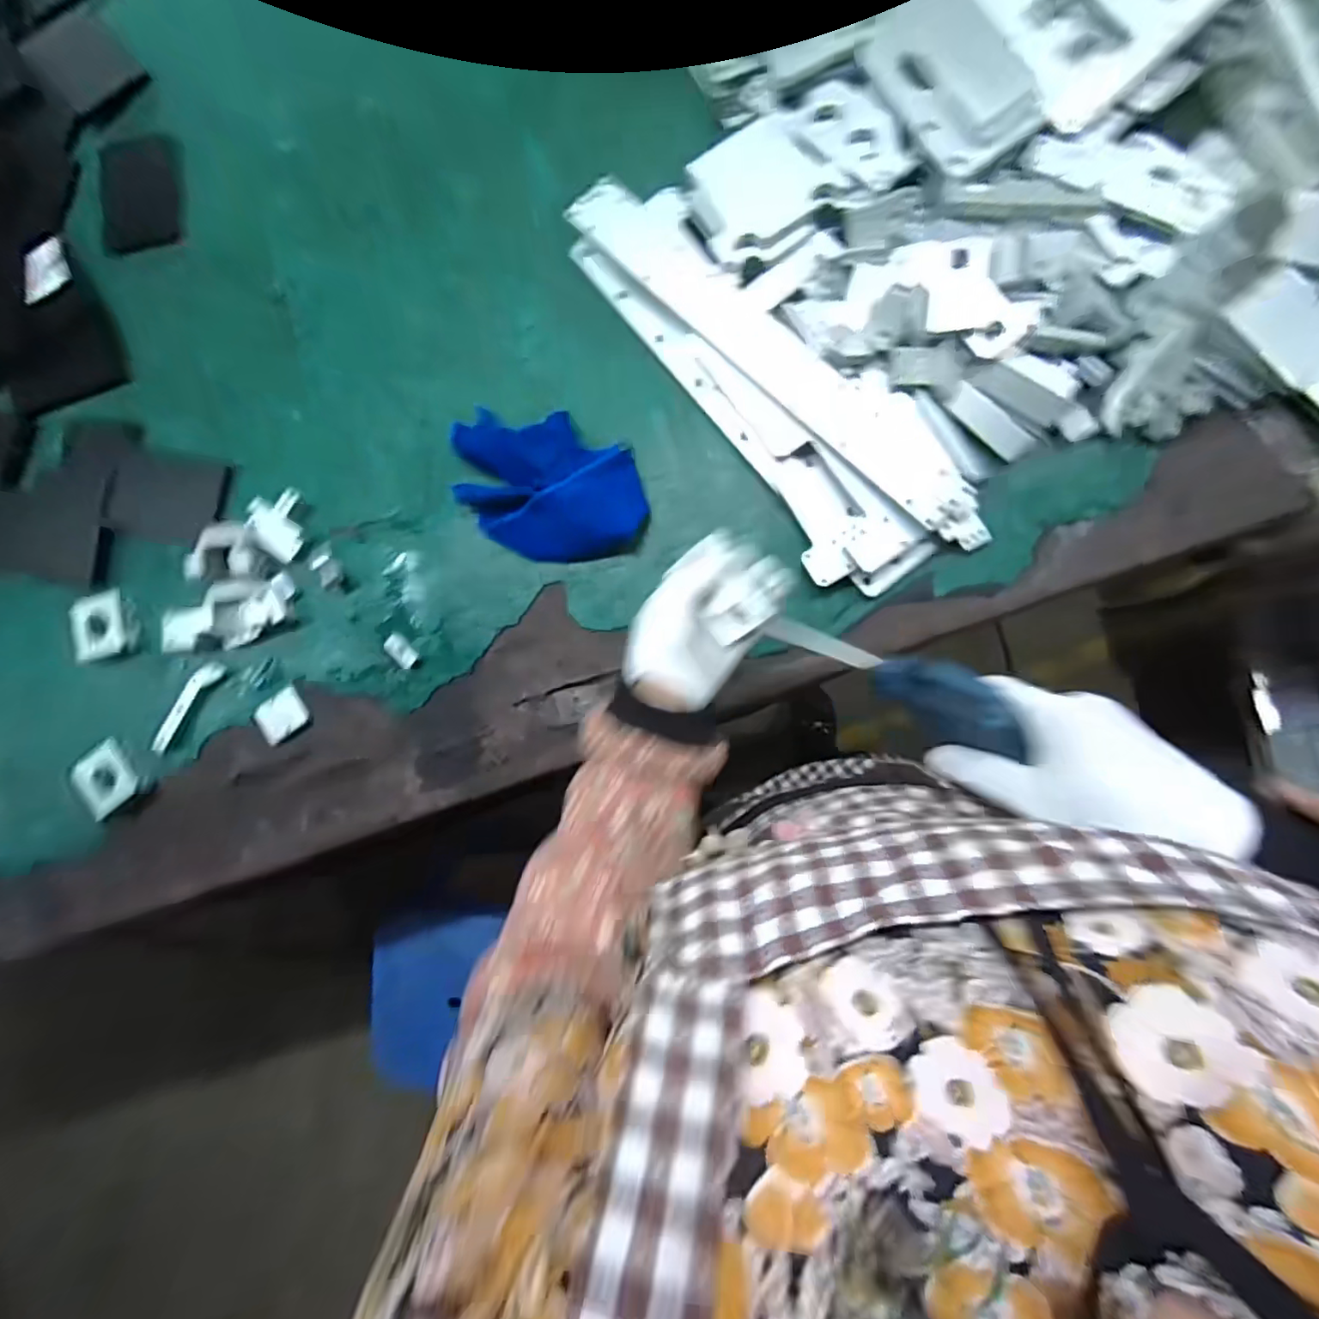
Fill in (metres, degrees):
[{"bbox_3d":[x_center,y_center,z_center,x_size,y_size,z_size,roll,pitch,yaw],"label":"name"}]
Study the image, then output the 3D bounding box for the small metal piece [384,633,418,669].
[{"bbox_3d":[-0.262,-0.008,0.564,0.019,0.012,0.036,-44,79,4],"label":"small metal piece"}]

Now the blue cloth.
[{"bbox_3d":[-0.107,-0.168,0.538,0.181,0.028,0.137,1,85,10],"label":"blue cloth"}]

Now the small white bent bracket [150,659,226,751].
[{"bbox_3d":[-0.500,0.047,0.587,0.025,0.014,0.109,36,92,11],"label":"small white bent bracket"}]

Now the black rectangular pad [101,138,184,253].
[{"bbox_3d":[-0.557,-0.502,0.599,0.094,0.007,0.113,-7,84,10],"label":"black rectangular pad"}]

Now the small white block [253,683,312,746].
[{"bbox_3d":[-0.392,0.060,0.577,0.051,0.013,0.046,-39,80,5],"label":"small white block"}]

